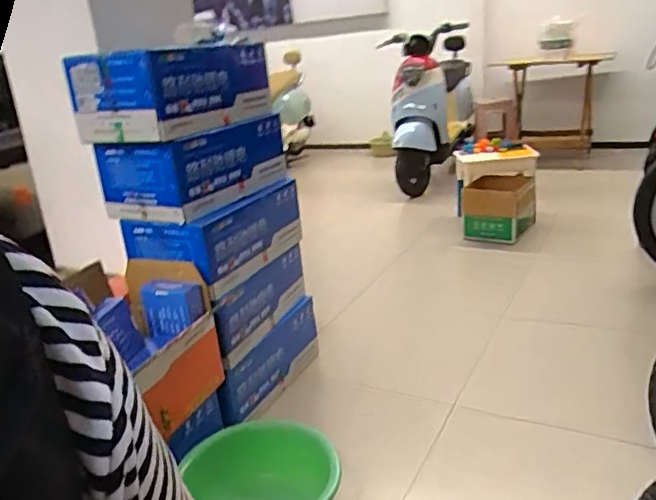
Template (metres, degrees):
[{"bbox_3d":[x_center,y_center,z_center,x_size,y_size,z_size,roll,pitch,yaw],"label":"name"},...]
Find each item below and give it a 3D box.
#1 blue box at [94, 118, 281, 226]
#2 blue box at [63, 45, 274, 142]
[{"bbox_3d":[-0.360,-0.235,1.605,0.281,0.188,0.480,6,23,31],"label":"blue box"},{"bbox_3d":[-0.399,-0.418,1.524,0.309,0.195,0.438,6,23,31],"label":"blue box"}]

